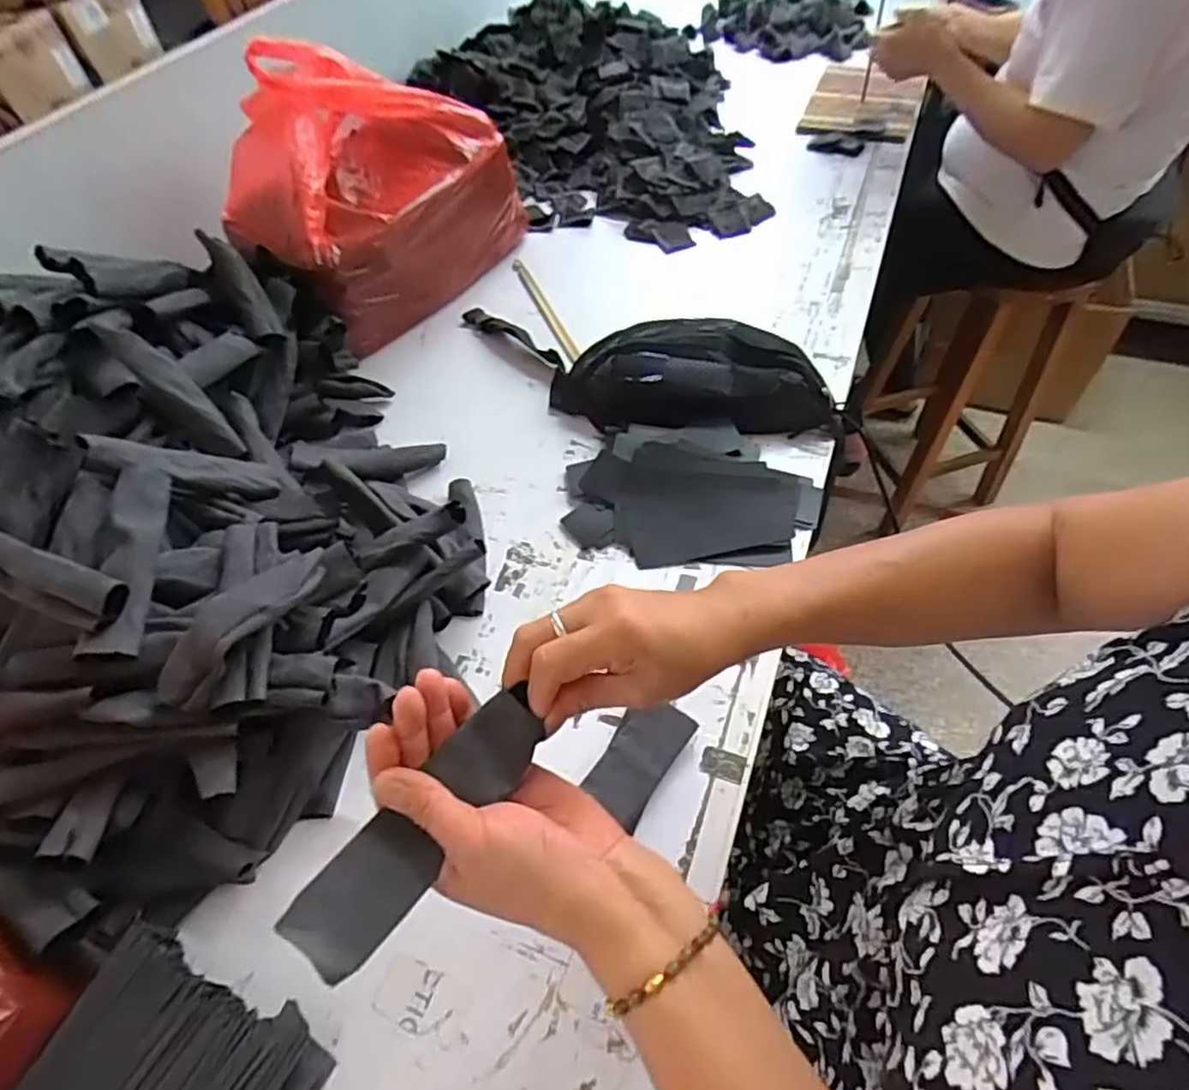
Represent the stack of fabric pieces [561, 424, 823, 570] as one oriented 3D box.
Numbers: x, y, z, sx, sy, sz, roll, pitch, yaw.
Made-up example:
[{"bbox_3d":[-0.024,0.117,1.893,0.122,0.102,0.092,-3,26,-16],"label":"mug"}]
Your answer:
[{"bbox_3d":[0.095,-0.056,0.667,0.238,0.031,0.170,4,53,7],"label":"stack of fabric pieces"}]

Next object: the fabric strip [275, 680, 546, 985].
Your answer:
[{"bbox_3d":[-0.082,0.136,0.332,0.043,0.010,0.145,39,64,10],"label":"fabric strip"}]

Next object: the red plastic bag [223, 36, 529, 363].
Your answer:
[{"bbox_3d":[-0.278,-0.446,0.840,0.219,0.275,0.340,29,60,23],"label":"red plastic bag"}]

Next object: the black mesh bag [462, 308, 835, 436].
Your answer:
[{"bbox_3d":[0.035,-0.206,0.756,0.461,0.081,0.154,13,55,14],"label":"black mesh bag"}]

